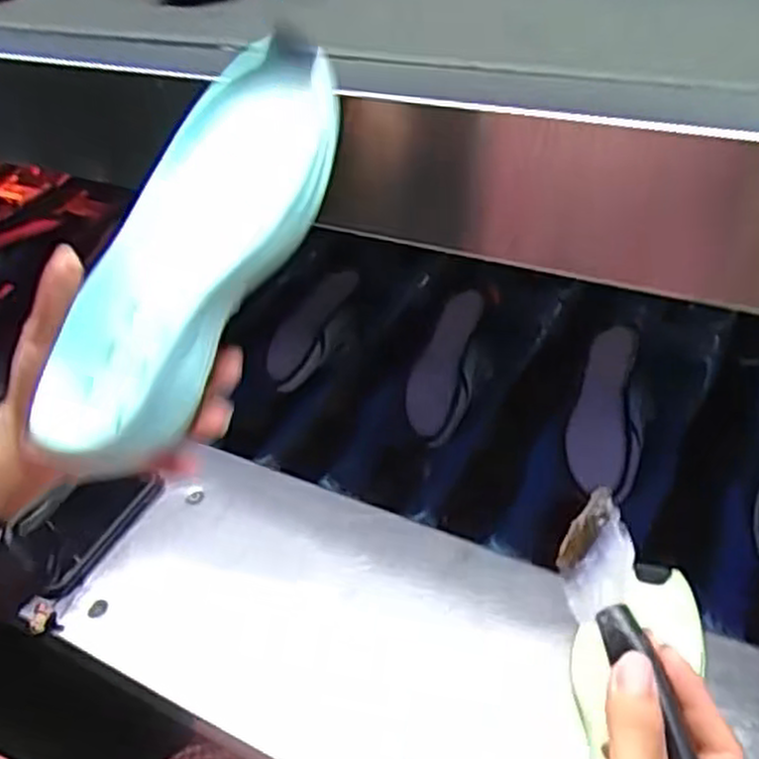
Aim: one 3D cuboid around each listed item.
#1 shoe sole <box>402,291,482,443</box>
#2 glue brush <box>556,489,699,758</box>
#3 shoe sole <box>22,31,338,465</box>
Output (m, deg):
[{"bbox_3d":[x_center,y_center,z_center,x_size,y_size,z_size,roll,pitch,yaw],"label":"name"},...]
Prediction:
[{"bbox_3d":[0.075,-0.022,0.919,0.050,0.030,0.177,19,87,29],"label":"shoe sole"},{"bbox_3d":[0.106,0.123,0.304,0.028,0.023,0.171,-11,50,-4],"label":"glue brush"},{"bbox_3d":[-0.092,-0.058,0.381,0.084,0.045,0.210,30,89,36],"label":"shoe sole"}]

